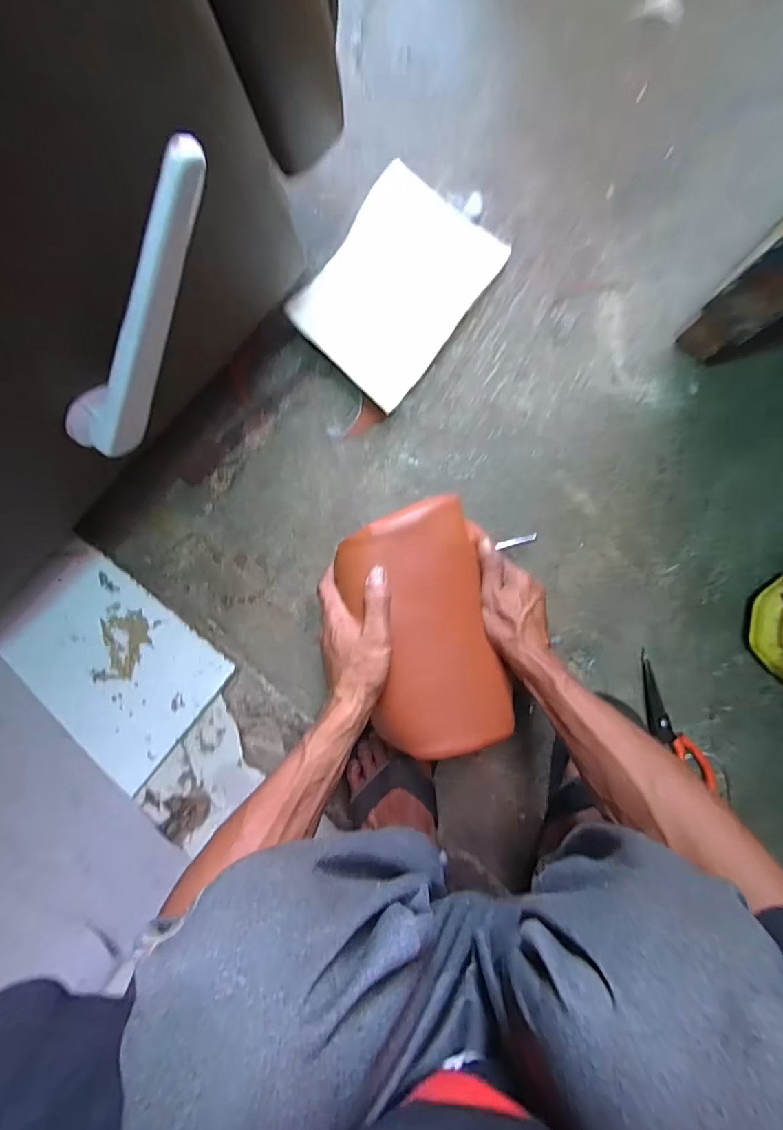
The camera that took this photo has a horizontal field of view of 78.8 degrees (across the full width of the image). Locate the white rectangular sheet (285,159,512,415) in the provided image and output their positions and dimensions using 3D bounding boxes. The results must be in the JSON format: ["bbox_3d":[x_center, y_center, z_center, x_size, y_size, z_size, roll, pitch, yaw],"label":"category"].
[{"bbox_3d":[0.003,-0.303,0.527,0.159,0.035,0.214,37,97,0],"label":"white rectangular sheet"}]

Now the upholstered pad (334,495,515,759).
[{"bbox_3d":[0.031,0.066,0.475,0.135,0.048,0.242,-13,91,5],"label":"upholstered pad"}]

